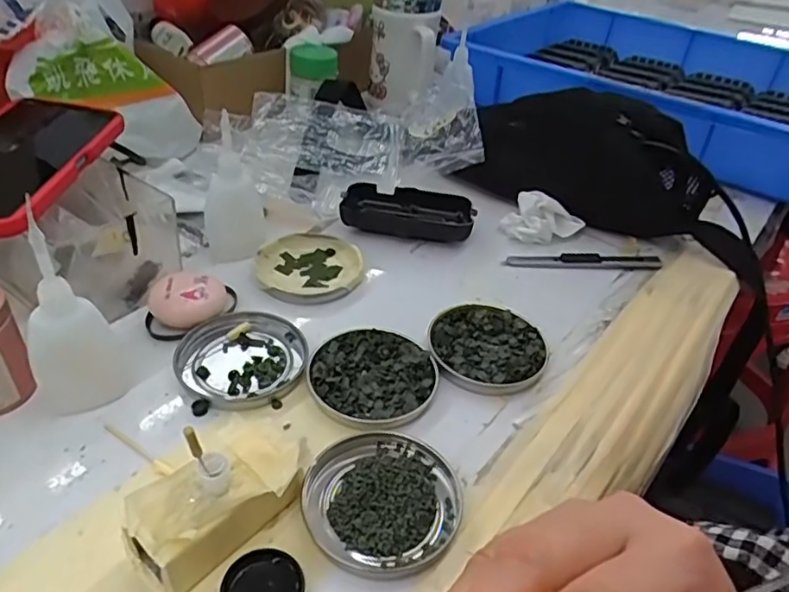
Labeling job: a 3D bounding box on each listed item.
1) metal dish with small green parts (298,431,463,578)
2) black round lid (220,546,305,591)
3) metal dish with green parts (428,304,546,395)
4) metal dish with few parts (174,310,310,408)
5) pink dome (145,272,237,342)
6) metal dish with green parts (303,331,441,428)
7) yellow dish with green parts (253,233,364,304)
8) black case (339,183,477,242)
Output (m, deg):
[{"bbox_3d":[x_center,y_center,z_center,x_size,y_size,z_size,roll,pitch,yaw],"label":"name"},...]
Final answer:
[{"bbox_3d":[-0.006,0.103,0.309,0.076,0.010,0.075,4,39,-3],"label":"metal dish with small green parts"},{"bbox_3d":[-0.059,0.130,0.270,0.034,0.007,0.037,4,39,-3],"label":"black round lid"},{"bbox_3d":[0.062,0.033,0.405,0.075,0.009,0.074,4,39,-3],"label":"metal dish with green parts"},{"bbox_3d":[-0.097,0.040,0.383,0.073,0.010,0.078,4,39,-3],"label":"metal dish with few parts"},{"bbox_3d":[-0.136,0.004,0.407,0.058,0.022,0.042,-8,41,-18],"label":"pink dome"},{"bbox_3d":[-0.013,0.049,0.376,0.075,0.008,0.074,4,39,-3],"label":"metal dish with green parts"},{"bbox_3d":[-0.065,-0.022,0.463,0.079,0.011,0.077,3,37,-2],"label":"yellow dish with green parts"},{"bbox_3d":[0.011,-0.072,0.519,0.110,0.021,0.053,10,38,6],"label":"black case"}]

